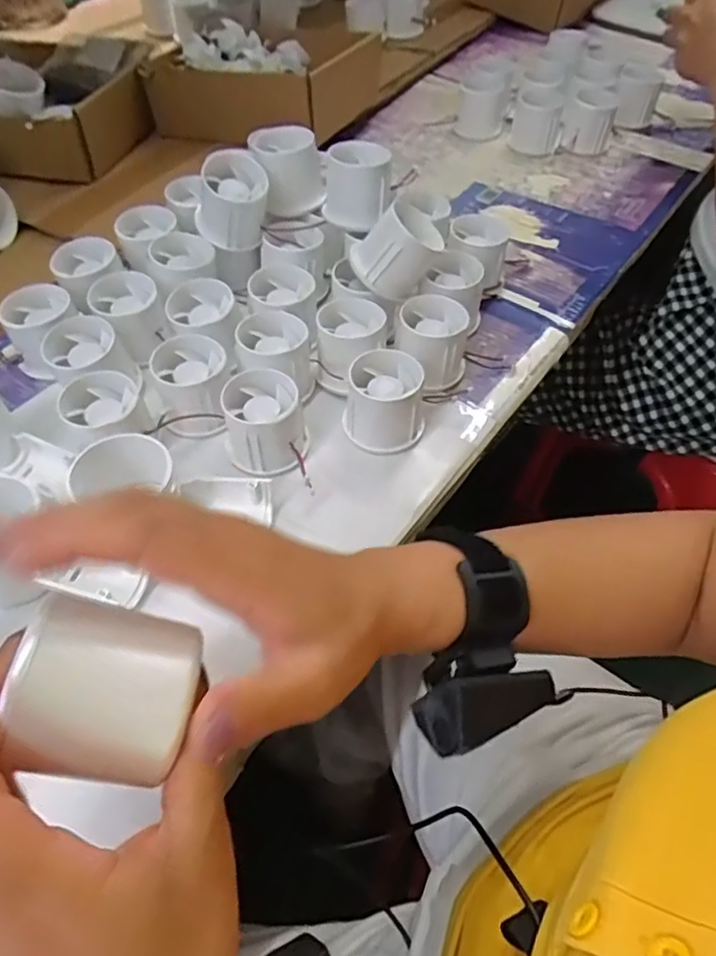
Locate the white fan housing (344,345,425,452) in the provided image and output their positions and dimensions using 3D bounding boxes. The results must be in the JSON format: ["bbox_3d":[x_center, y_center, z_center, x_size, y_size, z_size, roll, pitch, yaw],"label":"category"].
[{"bbox_3d":[0.019,-0.053,0.432,0.054,0.051,0.050,7,53,4],"label":"white fan housing"}]

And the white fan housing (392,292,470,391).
[{"bbox_3d":[0.056,-0.104,0.470,0.053,0.049,0.051,1,53,-1],"label":"white fan housing"}]

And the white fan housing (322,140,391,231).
[{"bbox_3d":[0.000,-0.239,0.504,0.053,0.050,0.047,7,53,4],"label":"white fan housing"}]

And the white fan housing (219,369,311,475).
[{"bbox_3d":[-0.064,-0.038,0.420,0.056,0.046,0.060,-9,54,-8],"label":"white fan housing"}]

